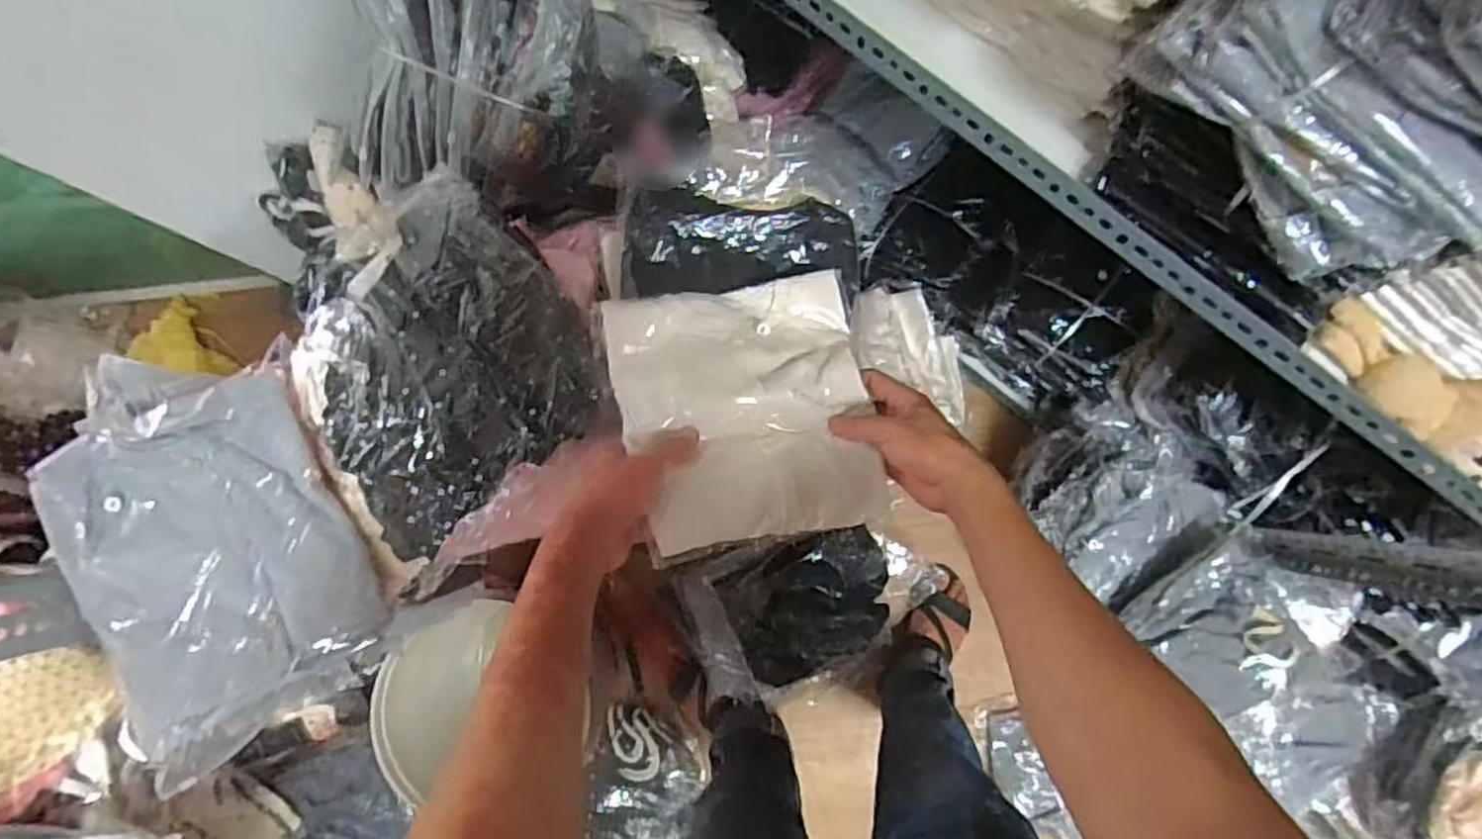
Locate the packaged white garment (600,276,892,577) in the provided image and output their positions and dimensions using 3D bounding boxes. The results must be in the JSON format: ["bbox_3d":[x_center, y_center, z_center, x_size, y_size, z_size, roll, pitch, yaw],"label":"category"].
[{"bbox_3d":[0.005,-0.010,0.607,0.208,0.051,0.230,-11,63,-13],"label":"packaged white garment"}]

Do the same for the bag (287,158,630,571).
[{"bbox_3d":[-0.257,-0.055,0.626,0.236,0.072,0.259,-38,84,-2],"label":"bag"}]

